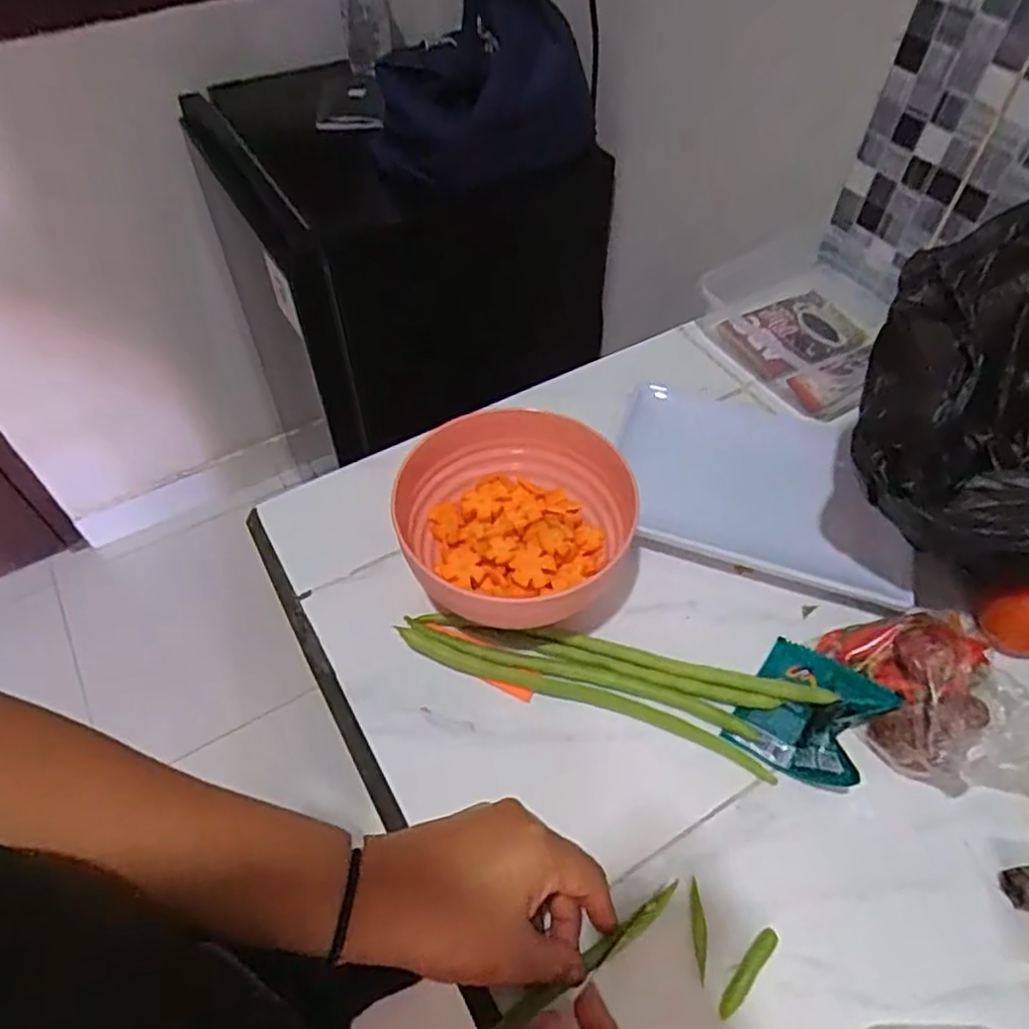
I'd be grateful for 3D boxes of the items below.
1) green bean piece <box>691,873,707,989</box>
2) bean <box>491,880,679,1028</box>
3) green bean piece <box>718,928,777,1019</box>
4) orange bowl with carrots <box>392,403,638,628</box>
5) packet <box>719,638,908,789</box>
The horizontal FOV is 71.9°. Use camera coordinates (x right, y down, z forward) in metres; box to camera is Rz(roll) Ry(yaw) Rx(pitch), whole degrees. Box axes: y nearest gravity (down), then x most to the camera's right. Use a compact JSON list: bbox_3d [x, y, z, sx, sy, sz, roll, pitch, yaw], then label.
[{"bbox_3d":[0.093,0.208,0.356,0.008,0.004,0.045,4,52,3],"label":"green bean piece"},{"bbox_3d":[0.037,0.215,0.342,0.112,0.016,0.010,-22,55,-26],"label":"bean"},{"bbox_3d":[0.113,0.222,0.344,0.009,0.006,0.045,35,60,24],"label":"green bean piece"},{"bbox_3d":[0.002,0.012,0.452,0.142,0.079,0.141,0,52,0],"label":"orange bowl with carrots"},{"bbox_3d":[0.172,0.112,0.410,0.068,0.031,0.074,31,58,22],"label":"packet"}]

